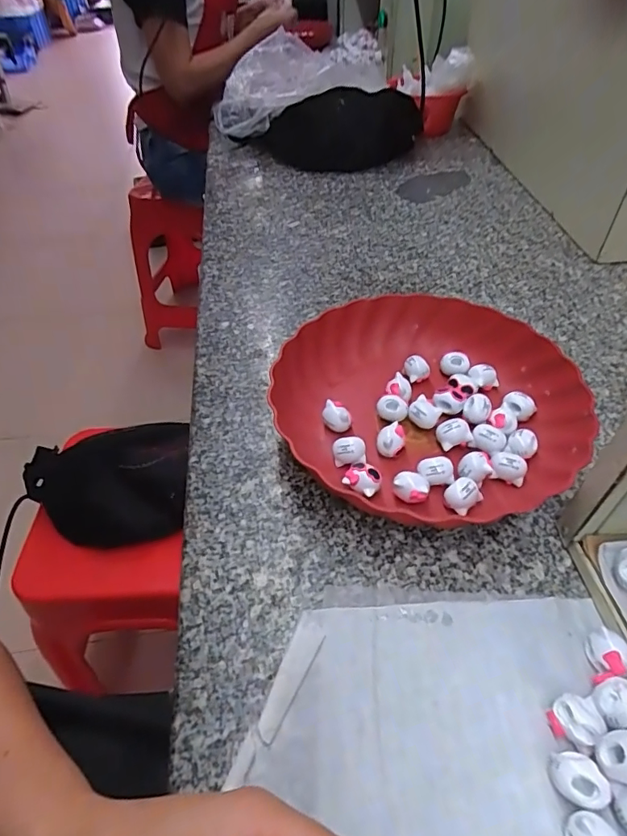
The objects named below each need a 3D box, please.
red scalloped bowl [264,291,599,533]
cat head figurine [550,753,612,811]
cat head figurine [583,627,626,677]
[{"bbox_3d":[0.089,-0.017,0.401,0.230,0.049,0.219,0,46,0],"label":"red scalloped bowl"},{"bbox_3d":[0.128,0.176,0.236,0.020,0.018,0.023,-9,47,-8],"label":"cat head figurine"},{"bbox_3d":[0.168,0.134,0.276,0.019,0.017,0.024,-20,49,-18],"label":"cat head figurine"}]

